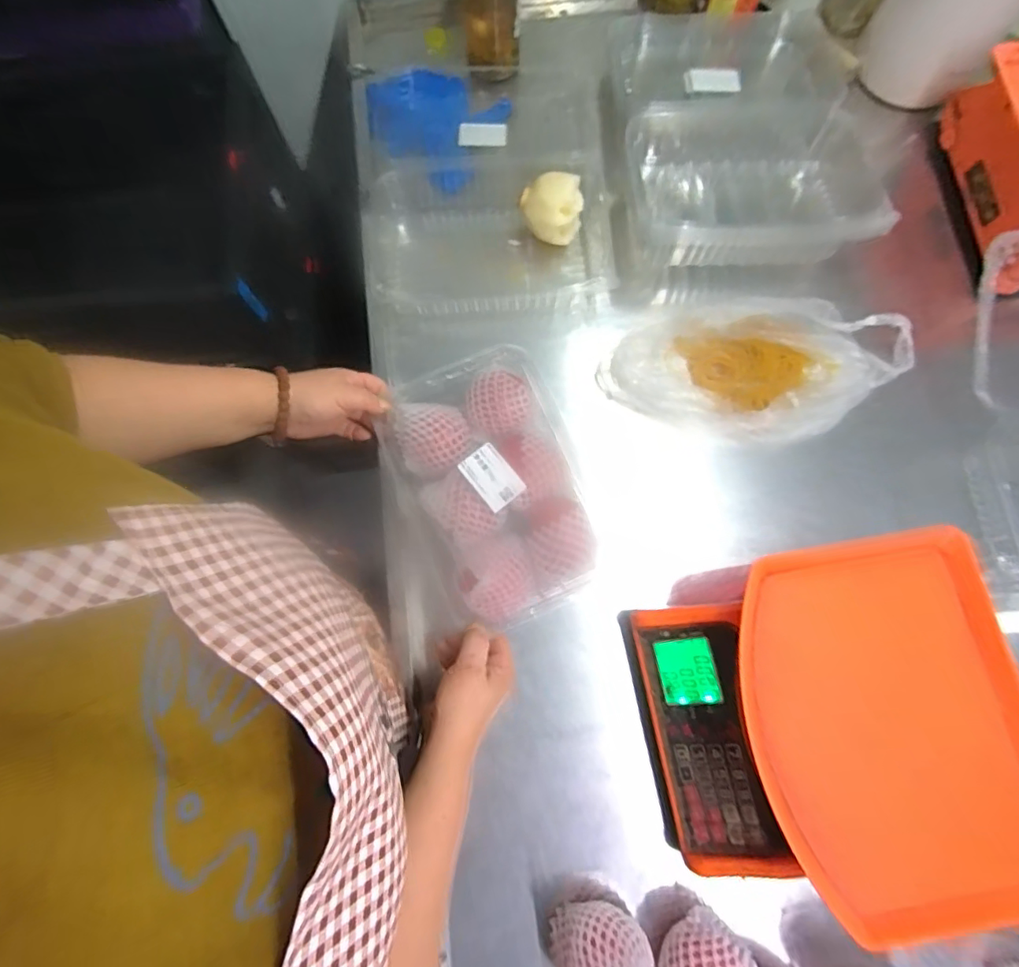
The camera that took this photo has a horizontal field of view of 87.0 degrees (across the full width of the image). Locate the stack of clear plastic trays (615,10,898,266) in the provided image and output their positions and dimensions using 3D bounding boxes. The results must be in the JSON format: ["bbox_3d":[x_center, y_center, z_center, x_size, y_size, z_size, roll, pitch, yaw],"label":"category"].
[{"bbox_3d":[0.290,-0.424,0.664,0.288,0.112,0.362,0,75,2],"label":"stack of clear plastic trays"}]

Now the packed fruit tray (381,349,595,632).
[{"bbox_3d":[-0.016,0.007,0.556,0.173,0.090,0.260,-24,75,-5],"label":"packed fruit tray"}]

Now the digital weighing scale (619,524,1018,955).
[{"bbox_3d":[0.275,0.204,0.469,0.282,0.156,0.285,-10,75,-1],"label":"digital weighing scale"}]

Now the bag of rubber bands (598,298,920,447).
[{"bbox_3d":[0.275,-0.124,0.602,0.338,0.045,0.159,-1,75,1],"label":"bag of rubber bands"}]

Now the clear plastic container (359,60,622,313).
[{"bbox_3d":[-0.033,-0.376,0.669,0.318,0.085,0.366,-3,75,1],"label":"clear plastic container"}]

